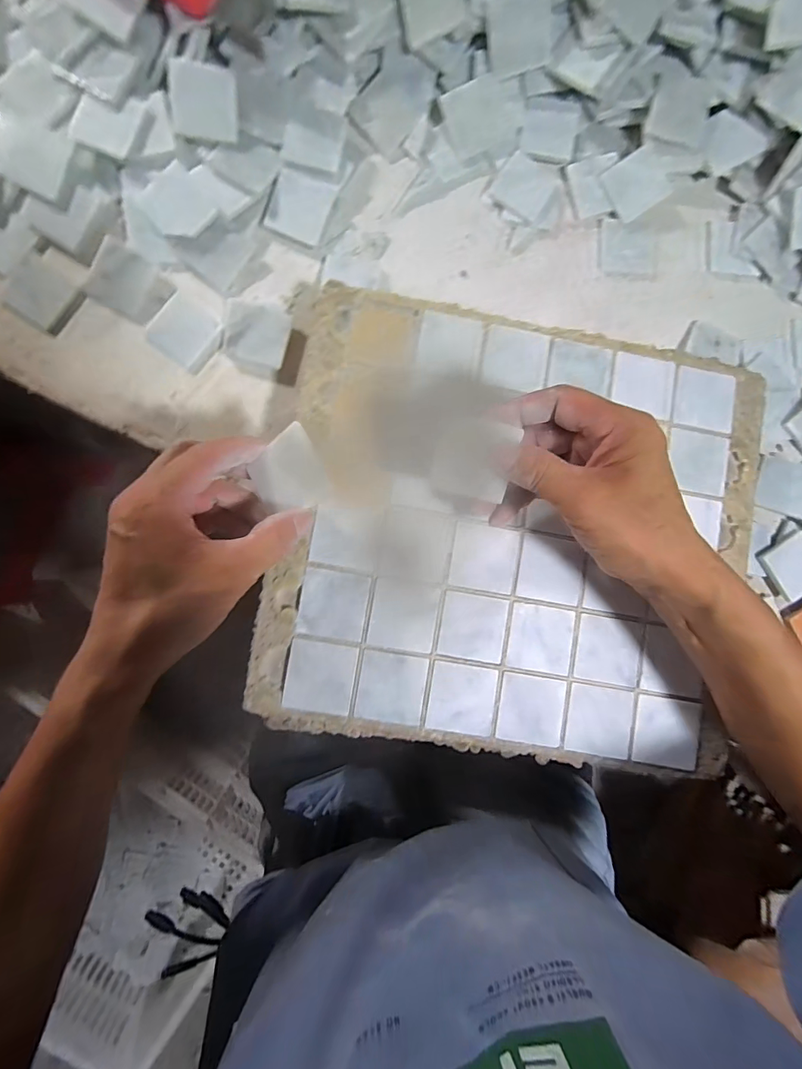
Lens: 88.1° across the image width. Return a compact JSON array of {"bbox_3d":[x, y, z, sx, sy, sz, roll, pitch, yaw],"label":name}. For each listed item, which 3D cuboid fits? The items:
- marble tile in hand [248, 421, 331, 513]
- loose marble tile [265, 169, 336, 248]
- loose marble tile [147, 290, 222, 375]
[{"bbox_3d":[-0.069,-0.034,0.256,0.047,0.006,0.049,-33,83,22],"label":"marble tile in hand"},{"bbox_3d":[-0.086,-0.279,0.353,0.047,0.004,0.051,21,98,-10],"label":"loose marble tile"},{"bbox_3d":[-0.181,-0.171,0.349,0.051,0.005,0.050,39,86,-2],"label":"loose marble tile"}]

